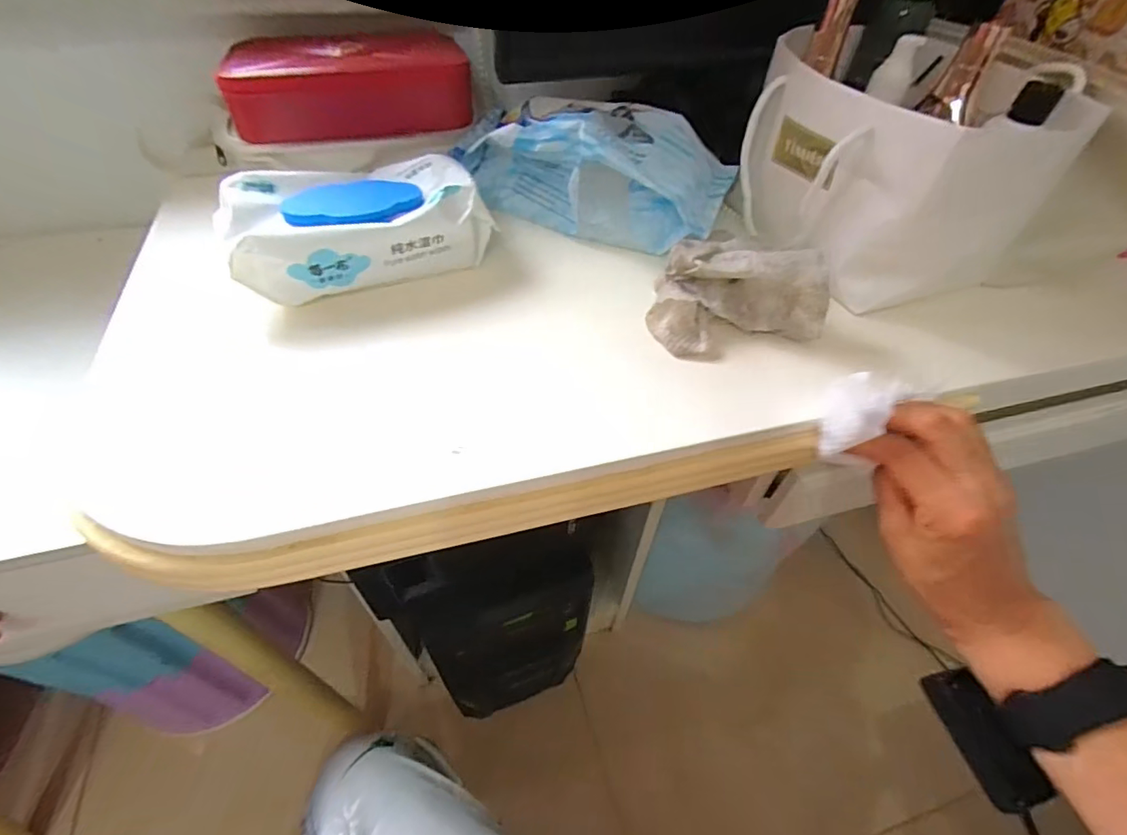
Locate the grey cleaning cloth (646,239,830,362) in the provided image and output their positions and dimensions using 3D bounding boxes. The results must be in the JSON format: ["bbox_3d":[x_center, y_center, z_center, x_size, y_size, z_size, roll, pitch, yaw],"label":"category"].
[{"bbox_3d":[0.111,-0.087,0.357,0.106,0.052,0.091,-14,52,-11],"label":"grey cleaning cloth"}]

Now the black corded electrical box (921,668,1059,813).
[{"bbox_3d":[0.244,0.185,0.300,0.015,0.034,0.067,-11,52,-9],"label":"black corded electrical box"}]

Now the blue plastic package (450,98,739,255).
[{"bbox_3d":[0.023,-0.215,0.435,0.225,0.078,0.097,16,53,13],"label":"blue plastic package"}]

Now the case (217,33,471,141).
[{"bbox_3d":[-0.182,-0.285,0.451,0.203,0.070,0.065,-22,54,-17],"label":"case"}]

